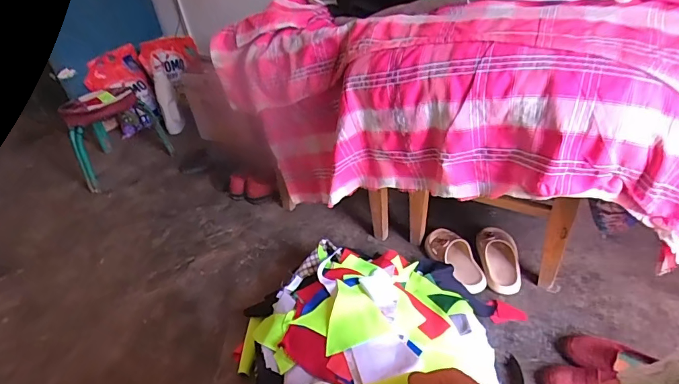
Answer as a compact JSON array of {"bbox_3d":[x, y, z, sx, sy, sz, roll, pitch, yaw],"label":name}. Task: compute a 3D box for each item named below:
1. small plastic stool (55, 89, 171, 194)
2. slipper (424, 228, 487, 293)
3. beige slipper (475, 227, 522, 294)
[{"bbox_3d":[-0.889,-0.253,1.688,0.340,0.285,0.333,-23,39,-21],"label":"small plastic stool"},{"bbox_3d":[0.309,0.174,1.128,0.091,0.063,0.219,-17,37,-14],"label":"slipper"},{"bbox_3d":[0.419,0.171,1.116,0.102,0.064,0.207,0,37,9],"label":"beige slipper"}]

